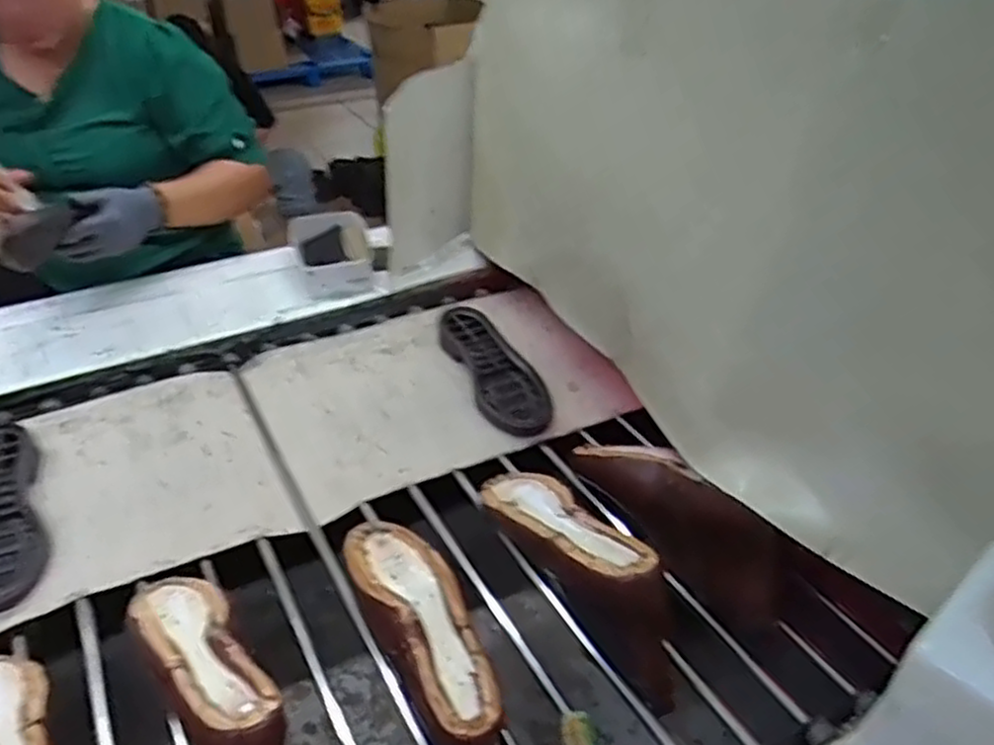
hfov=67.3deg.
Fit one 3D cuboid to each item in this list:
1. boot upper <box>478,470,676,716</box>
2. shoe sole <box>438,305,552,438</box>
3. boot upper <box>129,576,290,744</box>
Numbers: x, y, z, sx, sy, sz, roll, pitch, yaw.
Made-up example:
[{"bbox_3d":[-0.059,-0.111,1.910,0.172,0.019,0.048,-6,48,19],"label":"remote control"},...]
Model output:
[{"bbox_3d":[0.070,0.175,0.724,0.088,0.124,0.282,-16,40,-20],"label":"boot upper"},{"bbox_3d":[-0.007,-0.014,1.035,0.094,0.031,0.265,-14,39,-18],"label":"shoe sole"},{"bbox_3d":[-0.242,0.267,0.635,0.077,0.126,0.272,-23,43,-28],"label":"boot upper"}]

